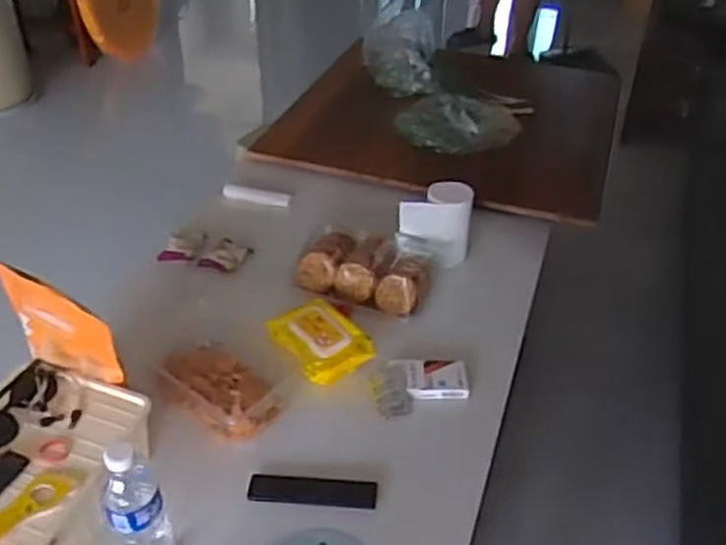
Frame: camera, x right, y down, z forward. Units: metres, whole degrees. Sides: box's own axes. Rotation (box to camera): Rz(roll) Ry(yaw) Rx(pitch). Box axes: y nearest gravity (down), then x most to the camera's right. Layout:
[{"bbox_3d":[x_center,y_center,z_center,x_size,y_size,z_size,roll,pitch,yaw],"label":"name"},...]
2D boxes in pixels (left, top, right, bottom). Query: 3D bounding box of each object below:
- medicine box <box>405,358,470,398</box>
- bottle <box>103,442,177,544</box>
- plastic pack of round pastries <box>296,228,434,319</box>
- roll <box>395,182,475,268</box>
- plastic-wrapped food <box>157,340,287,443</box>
[{"bbox_3d":[0.112,0.157,1.135,0.090,0.019,0.072,0,37,-2],"label":"medicine box"},{"bbox_3d":[-0.248,0.267,0.837,0.064,0.217,0.056,-11,39,-17],"label":"bottle"},{"bbox_3d":[0.006,-0.015,1.298,0.220,0.078,0.130,15,39,17],"label":"plastic pack of round pastries"},{"bbox_3d":[0.126,-0.083,1.314,0.126,0.126,0.072,7,37,7],"label":"roll"},{"bbox_3d":[-0.210,0.163,1.080,0.199,0.051,0.110,27,43,29],"label":"plastic-wrapped food"}]

